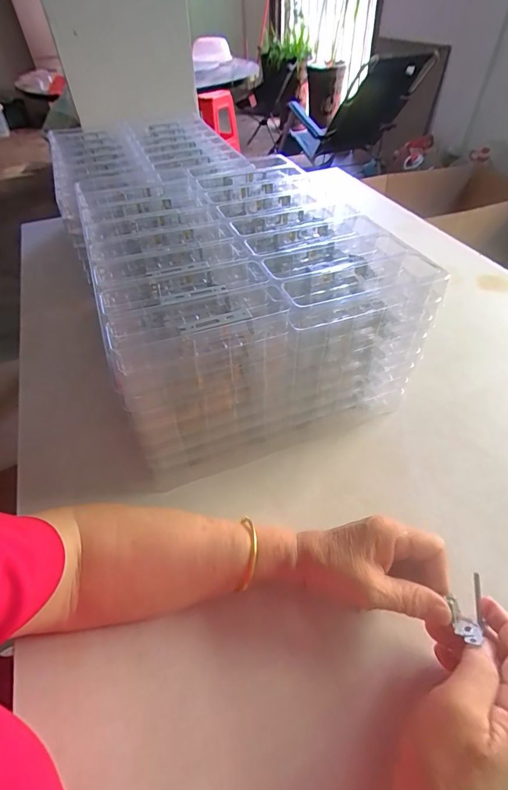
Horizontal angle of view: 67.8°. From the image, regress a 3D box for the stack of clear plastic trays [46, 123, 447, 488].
[{"bbox_3d":[-0.091,-0.235,0.636,0.334,0.207,0.705,-18,49,-15],"label":"stack of clear plastic trays"}]

